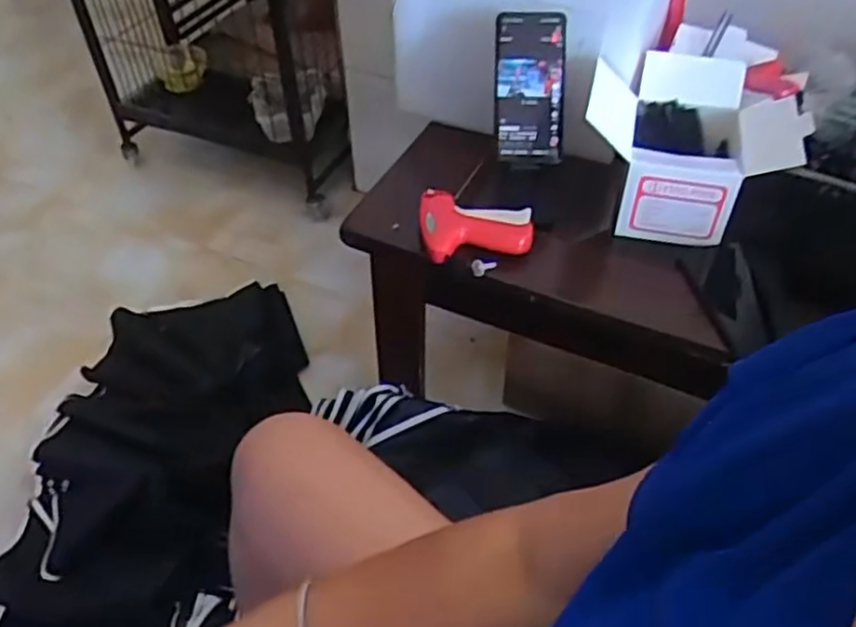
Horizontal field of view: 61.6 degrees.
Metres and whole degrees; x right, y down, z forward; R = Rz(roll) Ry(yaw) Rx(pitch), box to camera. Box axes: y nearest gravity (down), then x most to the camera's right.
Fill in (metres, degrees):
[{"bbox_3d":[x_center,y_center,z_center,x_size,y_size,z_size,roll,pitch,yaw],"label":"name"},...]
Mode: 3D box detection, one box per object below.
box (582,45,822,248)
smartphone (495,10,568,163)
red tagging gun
[{"bbox_3d":[0.266,-0.170,0.755,0.201,0.113,0.161,7,47,7],"label":"box"},{"bbox_3d":[0.106,-0.232,0.742,0.070,0.146,0.017,0,11,7],"label":"smartphone"},{"bbox_3d":[0.051,-0.098,0.767,0.112,0.024,0.090,-4,46,-4],"label":"red tagging gun"}]

